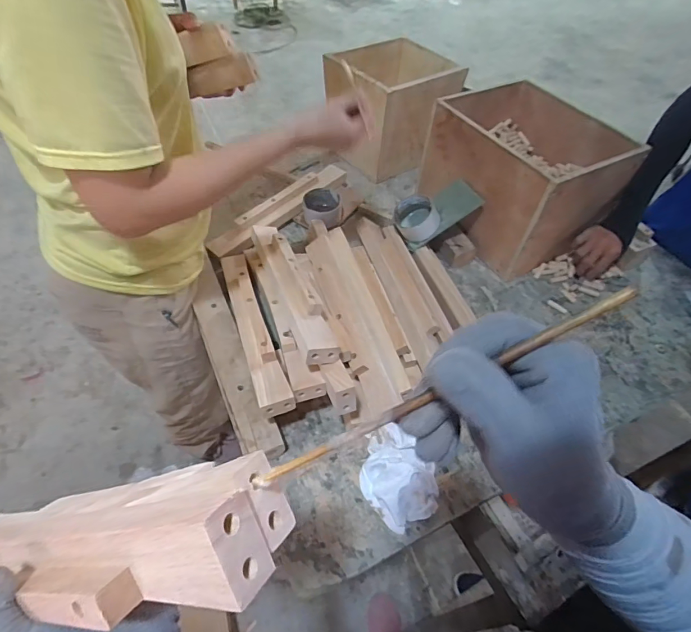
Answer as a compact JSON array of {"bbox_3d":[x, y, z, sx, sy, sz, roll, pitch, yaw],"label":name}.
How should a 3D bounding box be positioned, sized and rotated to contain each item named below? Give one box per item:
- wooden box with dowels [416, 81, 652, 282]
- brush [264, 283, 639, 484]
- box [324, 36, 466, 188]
[{"bbox_3d":[0.353,-0.309,0.910,0.271,0.228,0.368,-21,56,-19],"label":"wooden box with dowels"},{"bbox_3d":[0.035,0.038,0.194,0.191,0.006,0.007,-31,52,16],"label":"brush"},{"bbox_3d":[0.110,-0.514,1.056,0.274,0.233,0.231,-29,59,-24],"label":"box"}]

